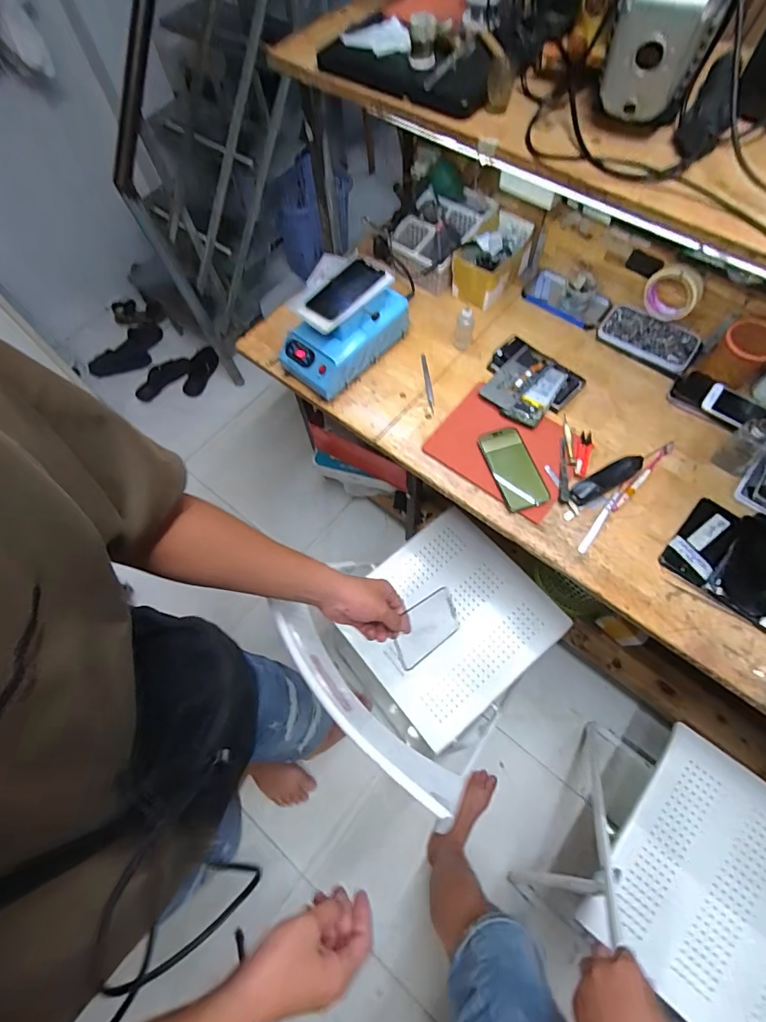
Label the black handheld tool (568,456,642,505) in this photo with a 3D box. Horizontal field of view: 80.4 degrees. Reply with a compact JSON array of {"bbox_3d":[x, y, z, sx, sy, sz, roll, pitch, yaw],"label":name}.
[{"bbox_3d":[0.392,-0.055,0.793,0.148,0.025,0.035,-26,67,-9],"label":"black handheld tool"}]

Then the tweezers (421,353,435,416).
[{"bbox_3d":[0.093,-0.266,0.932,0.013,0.013,0.153,-6,65,0],"label":"tweezers"}]

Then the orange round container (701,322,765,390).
[{"bbox_3d":[0.655,-0.285,0.826,0.082,0.100,0.085,-1,65,2],"label":"orange round container"}]

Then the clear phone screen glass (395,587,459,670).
[{"bbox_3d":[0.068,0.175,0.692,0.143,0.008,0.074,-21,86,-42],"label":"clear phone screen glass"}]

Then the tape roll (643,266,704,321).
[{"bbox_3d":[0.545,-0.408,0.855,0.091,0.114,0.022,35,72,17],"label":"tape roll"}]

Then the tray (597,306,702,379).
[{"bbox_3d":[0.532,-0.347,0.911,0.184,0.026,0.091,33,92,18],"label":"tray"}]

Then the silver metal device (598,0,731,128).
[{"bbox_3d":[0.293,-0.504,0.470,0.098,0.163,0.096,23,68,13],"label":"silver metal device"}]

